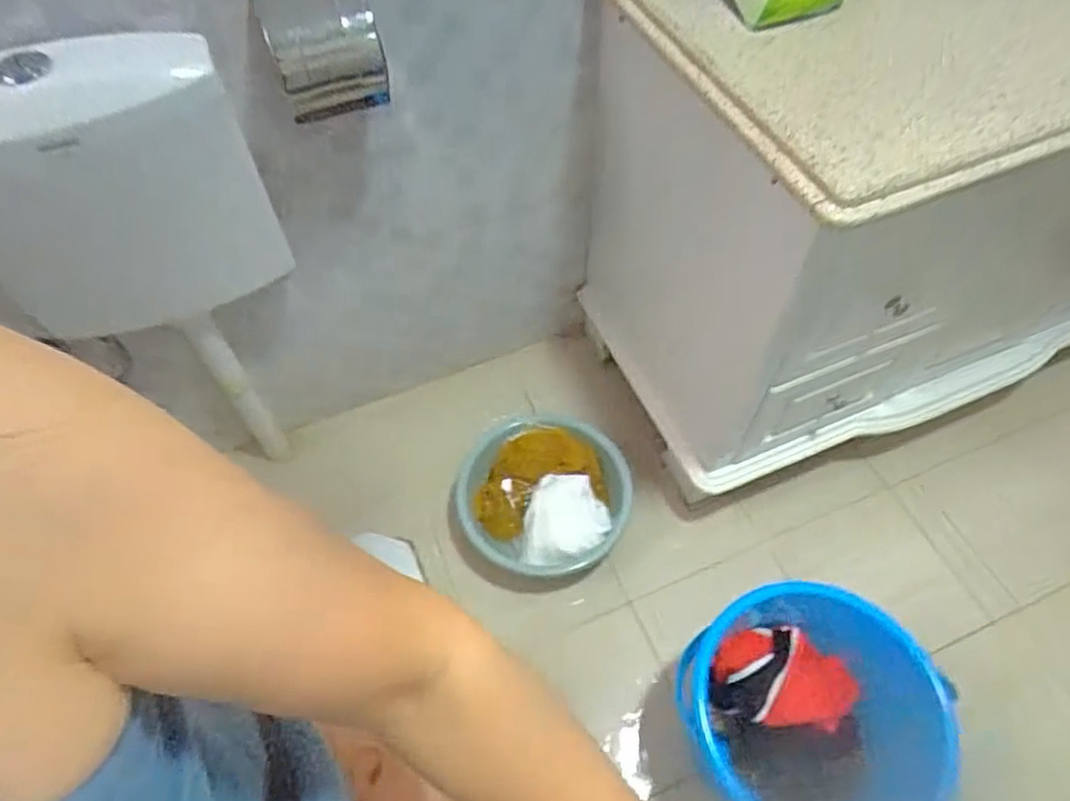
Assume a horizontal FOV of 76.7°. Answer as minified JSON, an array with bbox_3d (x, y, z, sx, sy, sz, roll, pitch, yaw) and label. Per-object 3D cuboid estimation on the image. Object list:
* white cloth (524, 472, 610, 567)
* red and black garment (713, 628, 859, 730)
[{"bbox_3d":[0.057,0.218,1.249,0.160,0.049,0.161,-1,58,1],"label":"white cloth"},{"bbox_3d":[0.366,0.417,1.011,0.199,0.074,0.128,4,58,4],"label":"red and black garment"}]

